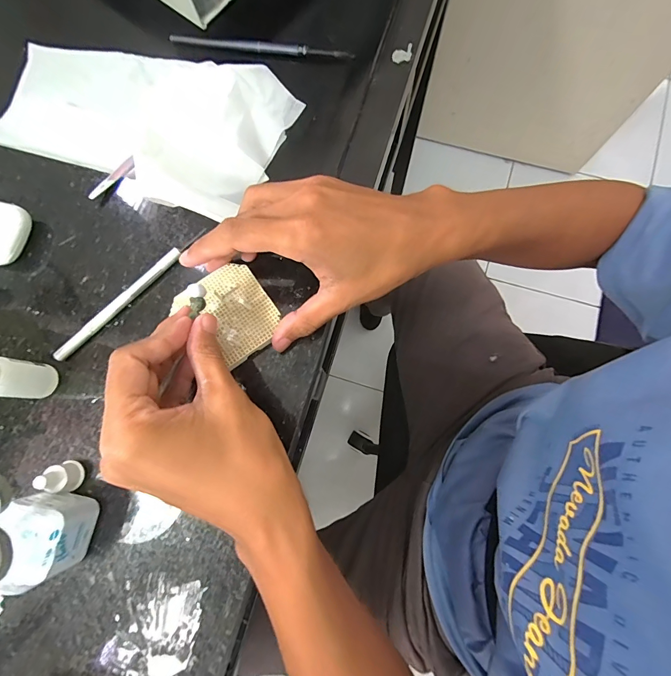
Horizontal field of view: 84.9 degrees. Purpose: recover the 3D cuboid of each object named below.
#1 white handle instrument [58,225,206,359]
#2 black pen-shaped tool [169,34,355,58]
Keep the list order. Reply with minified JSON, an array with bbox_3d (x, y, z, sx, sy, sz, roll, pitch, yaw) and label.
[{"bbox_3d":[-0.151,-0.033,0.274,0.136,0.010,0.009,-44,81,-7],"label":"white handle instrument"},{"bbox_3d":[-0.069,-0.267,0.333,0.169,0.005,0.006,8,79,3],"label":"black pen-shaped tool"}]

